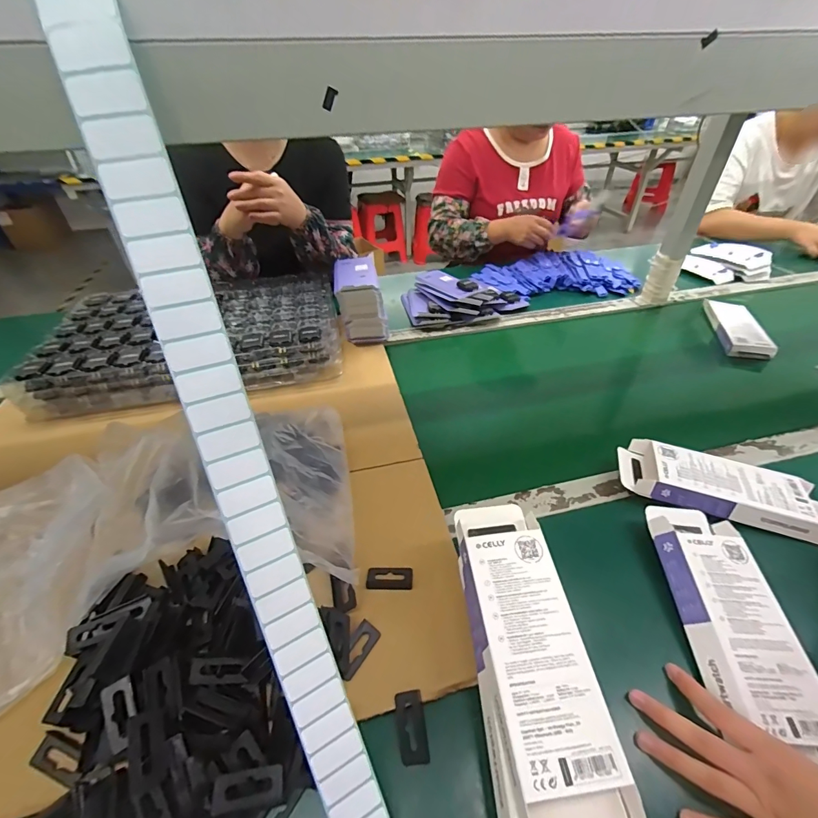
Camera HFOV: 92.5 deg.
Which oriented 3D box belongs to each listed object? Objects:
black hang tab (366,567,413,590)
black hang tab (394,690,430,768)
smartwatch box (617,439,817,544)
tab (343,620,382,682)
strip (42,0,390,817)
[{"bbox_3d":[-0.020,0.178,0.413,0.047,0.006,0.025,1,36,-4],"label":"black hang tab"},{"bbox_3d":[0.002,0.266,0.328,0.023,0.008,0.049,-8,58,-7],"label":"black hang tab"},{"bbox_3d":[0.381,0.095,0.478,0.226,0.035,0.083,12,43,15],"label":"smartwatch box"},{"bbox_3d":[-0.047,0.221,0.360,0.022,0.006,0.048,36,51,10],"label":"tab"},{"bbox_3d":[-0.083,0.066,0.214,0.035,0.593,0.043,-18,6,-17],"label":"strip"}]

